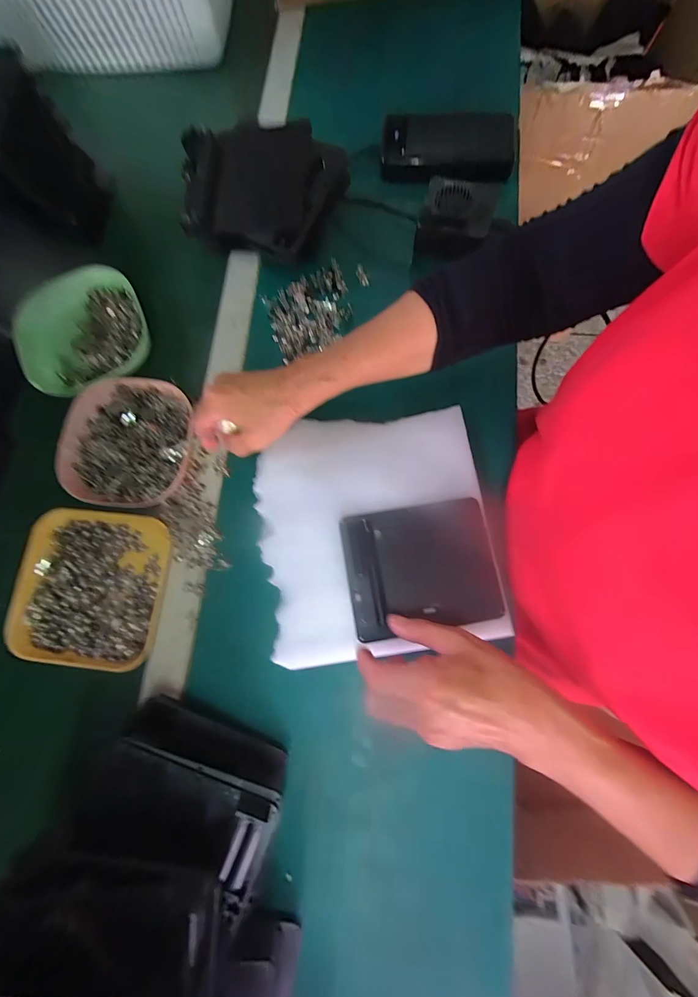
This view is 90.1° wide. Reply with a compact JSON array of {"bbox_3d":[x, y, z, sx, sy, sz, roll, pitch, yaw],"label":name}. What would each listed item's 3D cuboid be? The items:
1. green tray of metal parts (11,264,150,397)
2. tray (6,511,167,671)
[{"bbox_3d":[-0.301,-0.195,0.396,0.128,0.032,0.140,-16,77,0],"label":"green tray of metal parts"},{"bbox_3d":[-0.260,0.086,0.349,0.151,0.021,0.145,4,78,4],"label":"tray"}]

